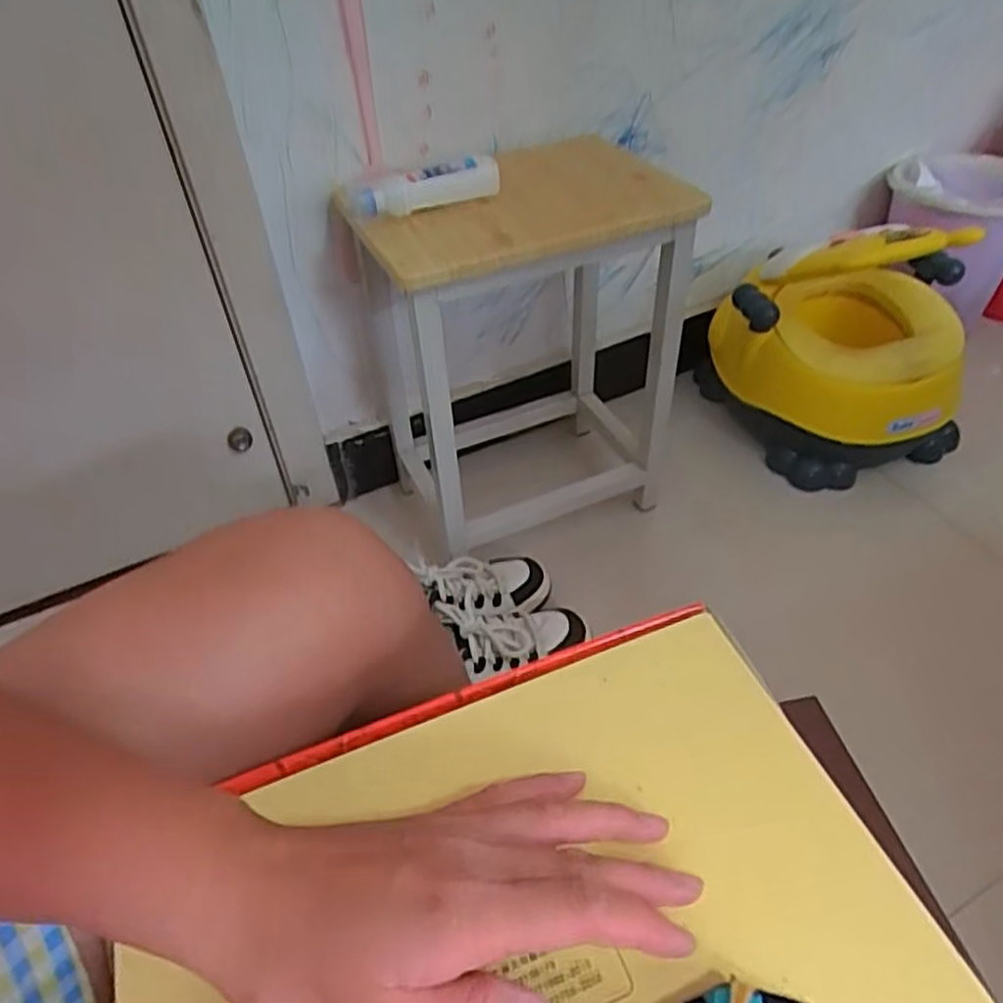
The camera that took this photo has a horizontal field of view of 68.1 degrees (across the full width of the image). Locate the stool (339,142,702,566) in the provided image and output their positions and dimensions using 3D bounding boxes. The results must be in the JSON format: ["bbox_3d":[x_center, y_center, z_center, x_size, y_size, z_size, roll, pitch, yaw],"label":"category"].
[{"bbox_3d":[0.037,-0.158,0.902,0.362,0.474,0.225,-14,45,-10],"label":"stool"}]

